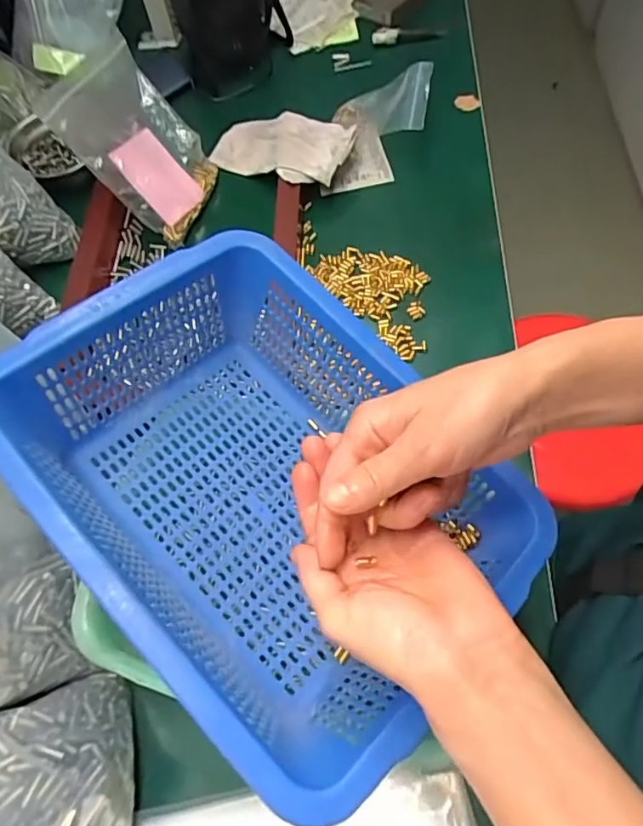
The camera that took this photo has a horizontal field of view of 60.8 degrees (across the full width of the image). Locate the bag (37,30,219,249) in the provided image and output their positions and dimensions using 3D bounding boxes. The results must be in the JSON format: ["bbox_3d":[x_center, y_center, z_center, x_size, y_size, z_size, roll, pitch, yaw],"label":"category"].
[{"bbox_3d":[-0.207,-0.300,0.619,0.048,0.189,0.144,-13,45,44],"label":"bag"}]

